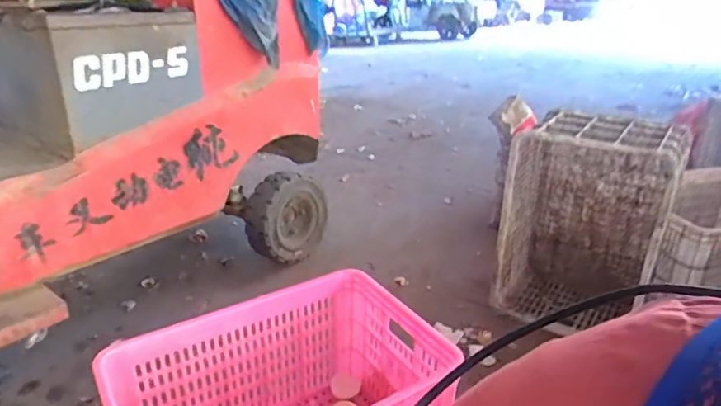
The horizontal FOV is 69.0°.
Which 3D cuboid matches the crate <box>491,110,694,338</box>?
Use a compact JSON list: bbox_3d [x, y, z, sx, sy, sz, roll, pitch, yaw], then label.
[{"bbox_3d":[0.623,0.056,1.470,0.401,0.557,0.364,8,25,27],"label":"crate"}]

